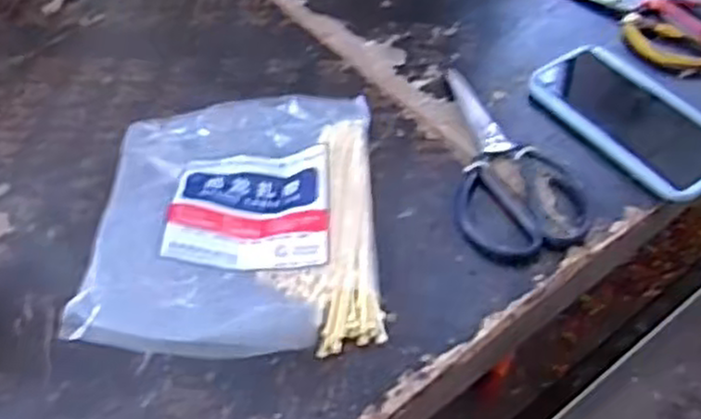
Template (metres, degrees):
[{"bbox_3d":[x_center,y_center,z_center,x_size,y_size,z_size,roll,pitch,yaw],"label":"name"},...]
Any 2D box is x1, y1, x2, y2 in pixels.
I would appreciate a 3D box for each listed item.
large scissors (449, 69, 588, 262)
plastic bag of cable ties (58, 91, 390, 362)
[{"bbox_3d":[0.109,-0.044,0.586,0.091,0.014,0.197,-18,52,-9],"label":"large scissors"},{"bbox_3d":[-0.087,-0.009,0.551,0.205,0.053,0.253,-4,51,2],"label":"plastic bag of cable ties"}]

